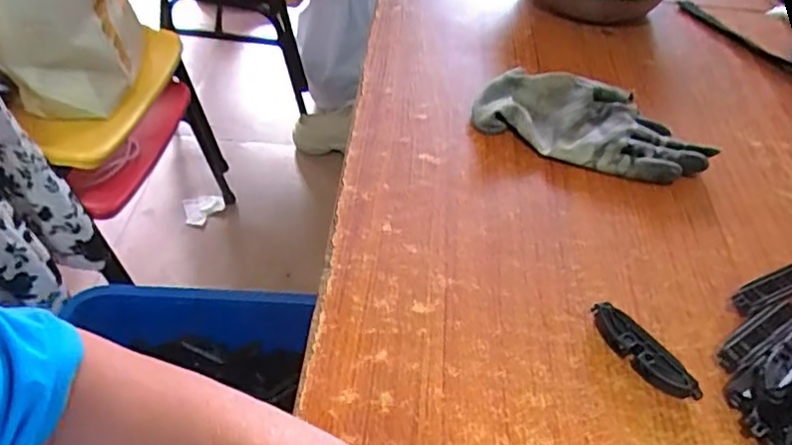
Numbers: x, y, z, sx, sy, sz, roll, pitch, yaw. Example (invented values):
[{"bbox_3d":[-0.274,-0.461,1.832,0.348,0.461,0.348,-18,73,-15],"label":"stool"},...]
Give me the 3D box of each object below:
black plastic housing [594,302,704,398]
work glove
[{"bbox_3d":[0.162,0.084,0.400,0.016,0.021,0.081,-26,53,-26],"label":"black plastic housing"},{"bbox_3d":[0.178,-0.093,0.560,0.203,0.032,0.105,16,47,10],"label":"work glove"}]

